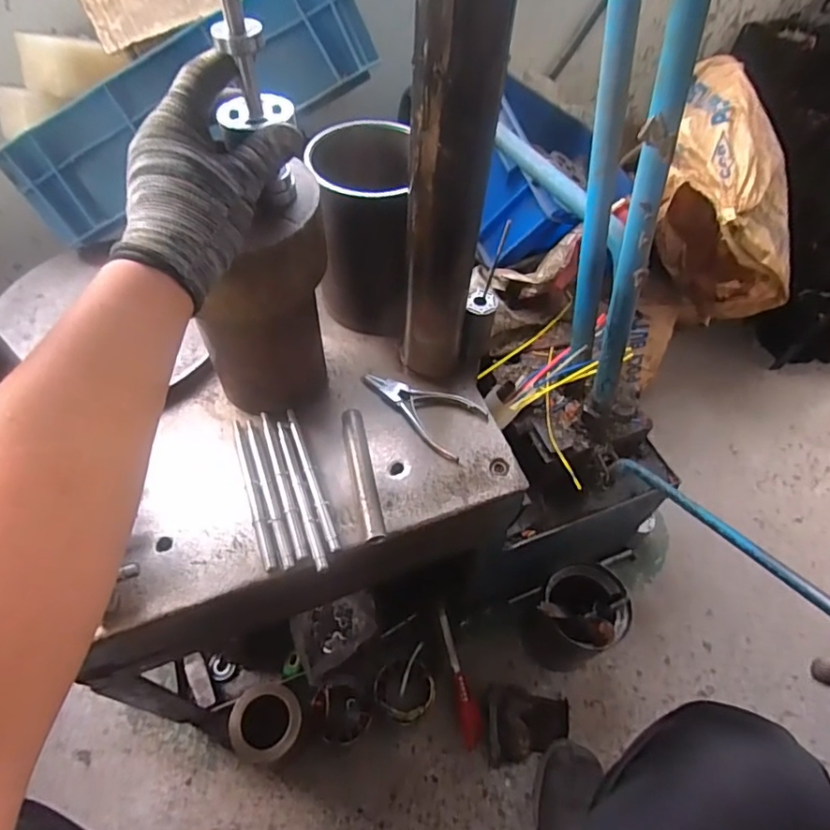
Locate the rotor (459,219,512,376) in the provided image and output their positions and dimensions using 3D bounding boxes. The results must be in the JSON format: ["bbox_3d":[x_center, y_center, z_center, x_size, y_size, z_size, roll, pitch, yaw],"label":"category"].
[{"bbox_3d":[0.074,-0.120,0.593,0.030,0.168,0.036,16,30,8],"label":"rotor"}]

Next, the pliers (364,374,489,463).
[{"bbox_3d":[0.004,-0.012,0.587,0.137,0.016,0.071,31,59,17],"label":"pliers"}]

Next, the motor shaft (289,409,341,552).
[{"bbox_3d":[-0.100,0.060,0.534,0.011,0.014,0.160,-16,58,-14],"label":"motor shaft"}]

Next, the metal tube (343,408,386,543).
[{"bbox_3d":[-0.049,0.058,0.534,0.020,0.020,0.140,-9,56,-9],"label":"metal tube"}]

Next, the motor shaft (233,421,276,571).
[{"bbox_3d":[-0.155,0.072,0.521,0.011,0.013,0.161,-17,58,-14],"label":"motor shaft"}]

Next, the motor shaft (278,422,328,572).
[{"bbox_3d":[-0.108,0.074,0.522,0.012,0.010,0.158,-17,58,-14],"label":"motor shaft"}]

